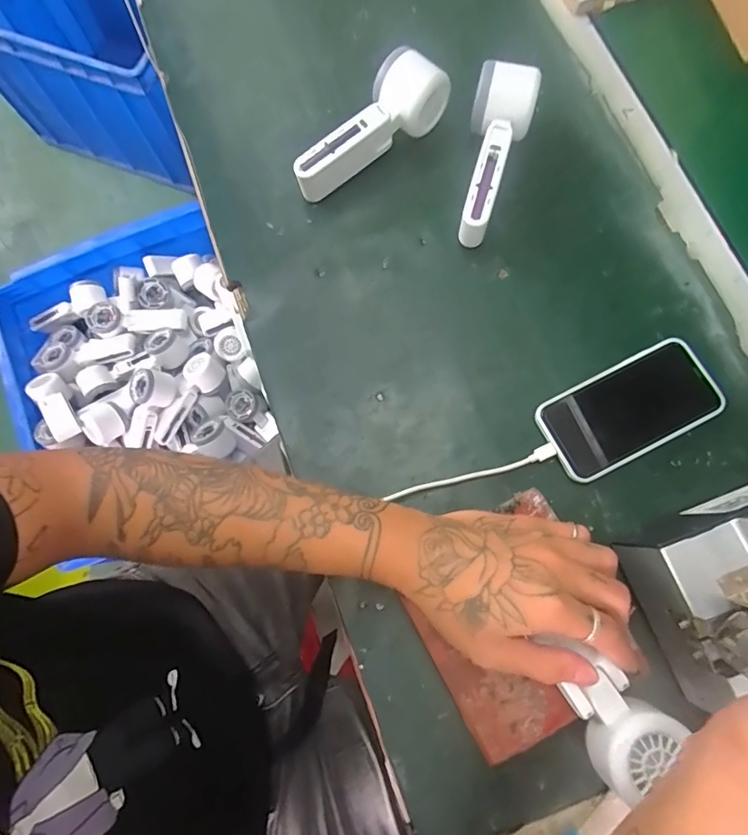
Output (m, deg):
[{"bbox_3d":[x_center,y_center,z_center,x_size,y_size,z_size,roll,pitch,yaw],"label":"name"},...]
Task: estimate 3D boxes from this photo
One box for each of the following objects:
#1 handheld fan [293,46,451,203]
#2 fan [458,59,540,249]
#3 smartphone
[{"bbox_3d":[-0.006,-0.268,0.452,0.164,0.049,0.053,-41,80,-7],"label":"handheld fan"},{"bbox_3d":[0.107,-0.237,0.442,0.055,0.053,0.154,14,78,4],"label":"fan"},{"bbox_3d":[0.215,-0.007,0.409,0.144,0.008,0.075,-27,78,-5],"label":"smartphone"}]

